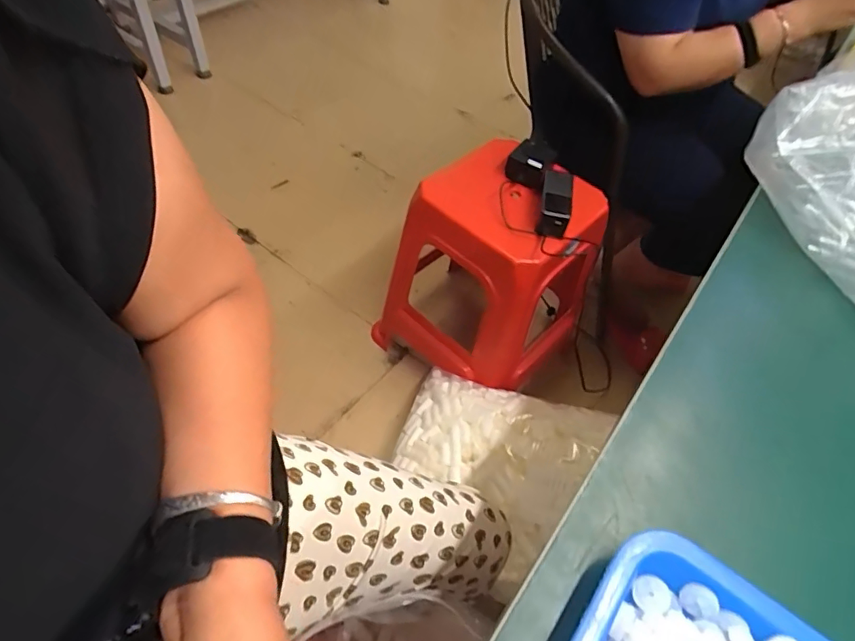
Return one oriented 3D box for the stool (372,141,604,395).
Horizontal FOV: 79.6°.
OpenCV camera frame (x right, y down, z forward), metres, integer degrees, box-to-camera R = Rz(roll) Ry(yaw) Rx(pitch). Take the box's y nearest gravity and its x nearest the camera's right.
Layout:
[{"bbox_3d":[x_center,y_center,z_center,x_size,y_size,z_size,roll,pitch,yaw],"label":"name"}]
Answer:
[{"bbox_3d":[0.140,-0.099,1.164,0.369,0.480,0.378,39,59,22],"label":"stool"}]

